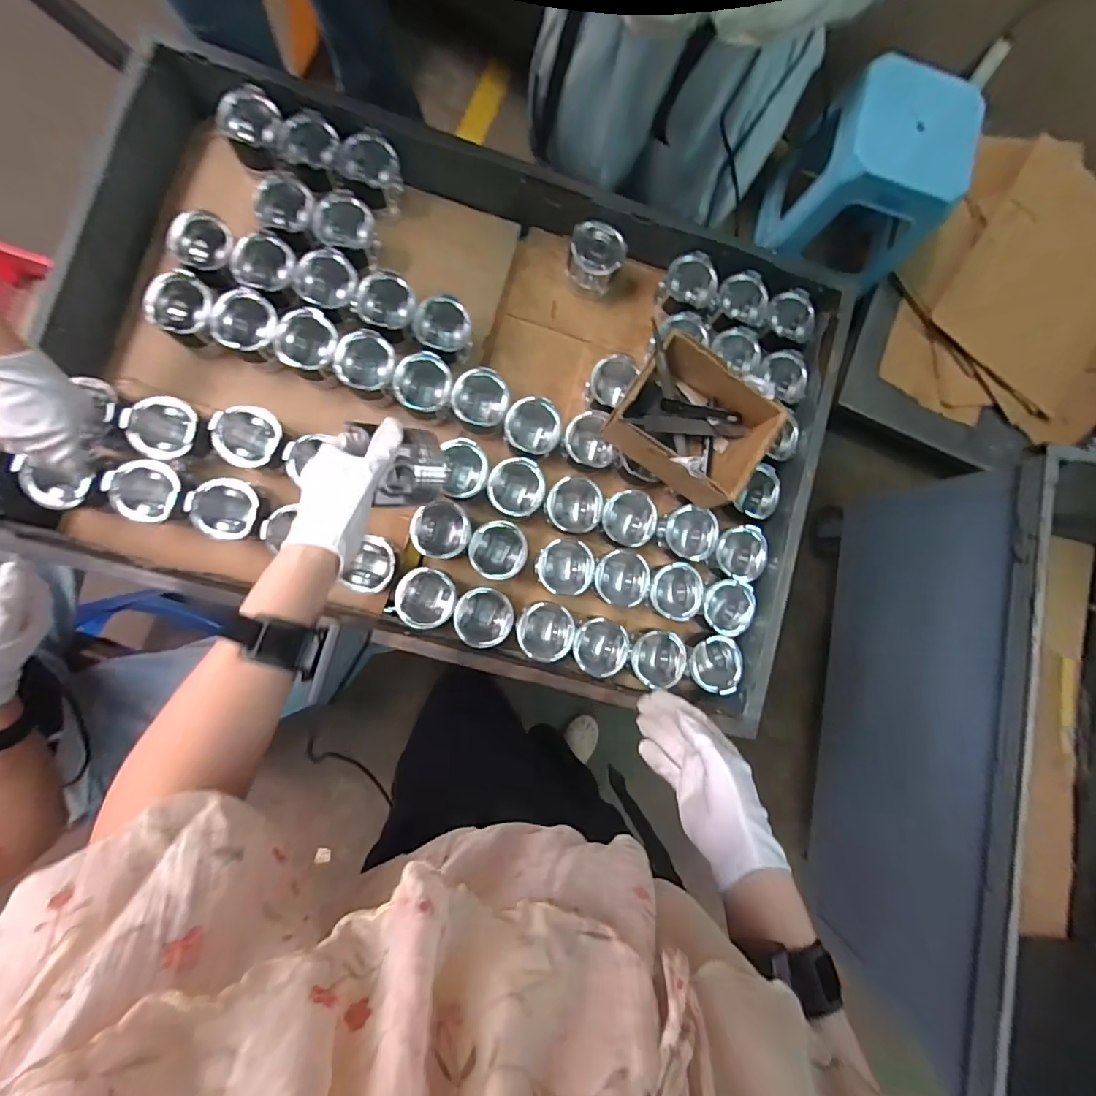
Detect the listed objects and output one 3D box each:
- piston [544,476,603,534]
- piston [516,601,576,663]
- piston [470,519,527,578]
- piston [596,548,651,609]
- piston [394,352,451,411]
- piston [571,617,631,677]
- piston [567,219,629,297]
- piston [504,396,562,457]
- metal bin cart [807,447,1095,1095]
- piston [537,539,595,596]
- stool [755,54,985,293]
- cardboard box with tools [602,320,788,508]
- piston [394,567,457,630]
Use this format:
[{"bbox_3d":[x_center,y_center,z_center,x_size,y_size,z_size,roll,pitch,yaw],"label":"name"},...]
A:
[{"bbox_3d":[0.037,-0.065,0.766,0.085,0.065,0.083,0,87,-7],"label":"piston"},{"bbox_3d":[-0.006,0.123,0.755,0.082,0.064,0.083,0,87,-7],"label":"piston"},{"bbox_3d":[-0.074,0.003,0.741,0.080,0.079,0.082,0,87,-7],"label":"piston"},{"bbox_3d":[0.110,0.046,0.774,0.082,0.067,0.081,19,85,-6],"label":"piston"},{"bbox_3d":[-0.185,-0.236,0.750,0.079,0.086,0.083,0,87,-7],"label":"piston"},{"bbox_3d":[0.076,0.148,0.757,0.081,0.073,0.081,0,87,-7],"label":"piston"},{"bbox_3d":[0.073,-0.457,0.797,0.083,0.075,0.079,0,87,-7],"label":"piston"},{"bbox_3d":[-0.024,-0.183,0.767,0.080,0.076,0.074,0,87,-7],"label":"piston"},{"bbox_3d":[1.085,0.451,1.073,0.755,0.546,1.099,9,86,-7],"label":"metal bin cart"},{"bbox_3d":[0.024,0.030,0.766,0.082,0.064,0.080,0,87,-7],"label":"piston"},{"bbox_3d":[0.763,-0.853,1.213,0.333,0.349,0.291,15,85,-6],"label":"stool"},{"bbox_3d":[0.198,-0.174,0.716,0.199,0.111,0.153,34,84,-4],"label":"cardboard box with tools"},{"bbox_3d":[-0.178,0.072,0.745,0.081,0.068,0.081,-23,90,-8],"label":"piston"}]

